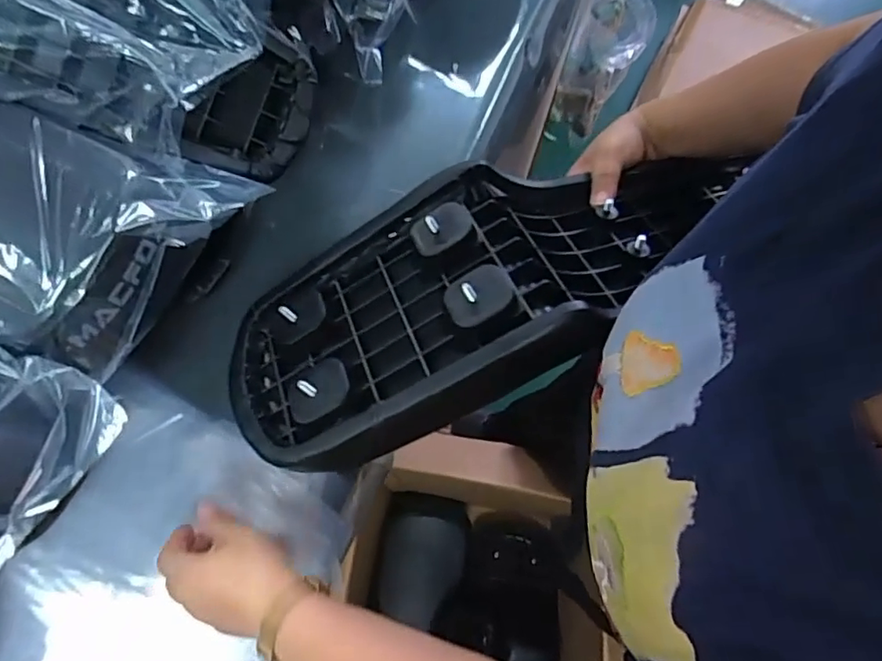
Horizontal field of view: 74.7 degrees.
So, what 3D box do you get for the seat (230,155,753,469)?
[{"bbox_3d":[0.050,-0.060,0.471,0.467,0.116,0.182,-28,74,-11],"label":"seat"}]

